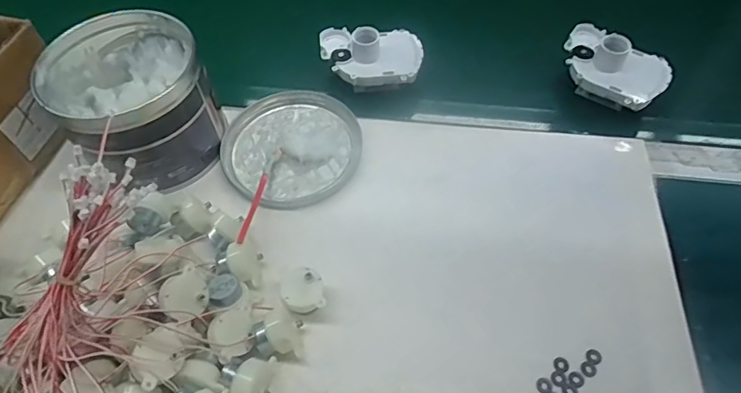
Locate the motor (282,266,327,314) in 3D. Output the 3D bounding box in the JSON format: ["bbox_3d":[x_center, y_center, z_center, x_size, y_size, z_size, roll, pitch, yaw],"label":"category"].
[{"bbox_3d":[-0.050,0.075,0.380,0.031,0.030,0.034,-7,56,-3],"label":"motor"}]

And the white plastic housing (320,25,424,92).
[{"bbox_3d":[0.001,-0.145,0.520,0.101,0.052,0.068,-1,55,1],"label":"white plastic housing"}]

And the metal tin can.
[{"bbox_3d":[-0.209,-0.086,0.446,0.120,0.102,0.131,-1,55,2],"label":"metal tin can"}]

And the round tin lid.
[{"bbox_3d":[-0.075,-0.050,0.483,0.130,0.022,0.129,-1,55,2],"label":"round tin lid"}]

